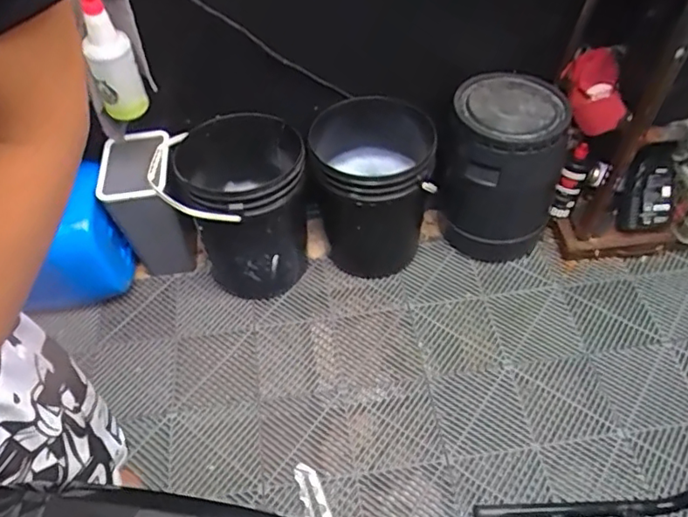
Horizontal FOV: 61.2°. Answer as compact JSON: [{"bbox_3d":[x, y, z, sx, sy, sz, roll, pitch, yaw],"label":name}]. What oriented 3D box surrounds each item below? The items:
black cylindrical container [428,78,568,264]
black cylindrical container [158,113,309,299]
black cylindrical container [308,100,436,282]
[{"bbox_3d":[0.378,-0.200,1.461,0.286,0.435,0.263,0,52,0],"label":"black cylindrical container"},{"bbox_3d":[-0.249,-0.107,1.483,0.292,0.395,0.300,0,52,0],"label":"black cylindrical container"},{"bbox_3d":[0.074,-0.158,1.523,0.313,0.411,0.296,-1,53,2],"label":"black cylindrical container"}]

